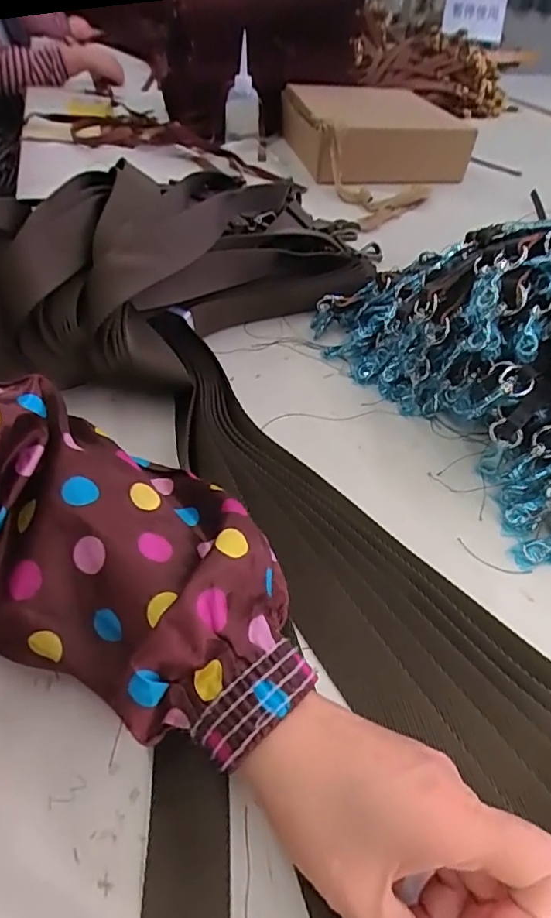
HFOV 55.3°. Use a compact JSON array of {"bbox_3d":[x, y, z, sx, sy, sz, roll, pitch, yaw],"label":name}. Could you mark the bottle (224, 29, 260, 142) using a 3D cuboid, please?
[{"bbox_3d":[-0.060,-0.633,0.925,0.064,0.147,0.074,3,45,-1],"label":"bottle"}]

